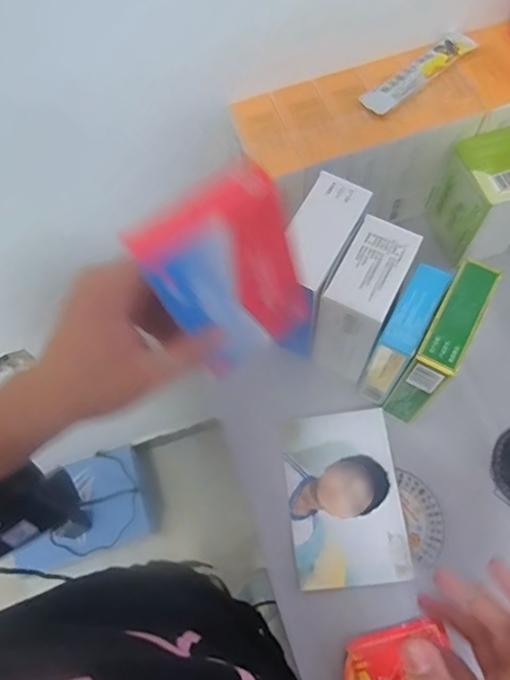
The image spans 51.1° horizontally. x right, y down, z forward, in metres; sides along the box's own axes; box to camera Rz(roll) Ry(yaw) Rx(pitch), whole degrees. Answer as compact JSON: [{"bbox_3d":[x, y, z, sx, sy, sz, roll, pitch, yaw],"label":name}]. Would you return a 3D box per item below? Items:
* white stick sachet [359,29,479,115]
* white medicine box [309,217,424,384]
[{"bbox_3d":[0.154,-0.249,0.493,0.127,0.014,0.029,-38,71,-13],"label":"white stick sachet"},{"bbox_3d":[0.094,-0.028,0.477,0.051,0.133,0.094,25,71,13],"label":"white medicine box"}]

